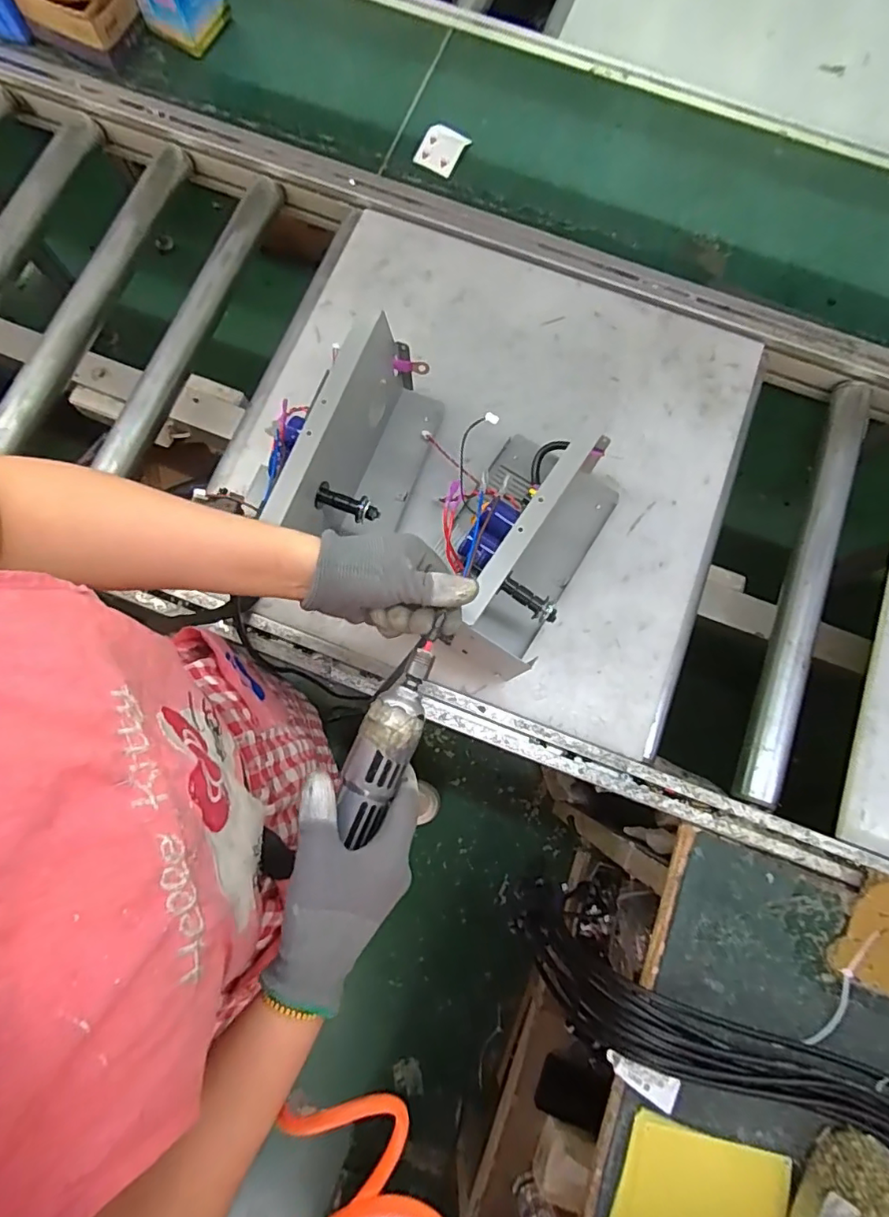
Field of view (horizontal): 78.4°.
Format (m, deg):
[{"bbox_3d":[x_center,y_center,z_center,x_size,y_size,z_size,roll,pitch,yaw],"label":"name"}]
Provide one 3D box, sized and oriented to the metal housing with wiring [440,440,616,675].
[{"bbox_3d":[0.092,-0.080,0.577,0.150,0.172,0.277,29,79,5],"label":"metal housing with wiring"}]

